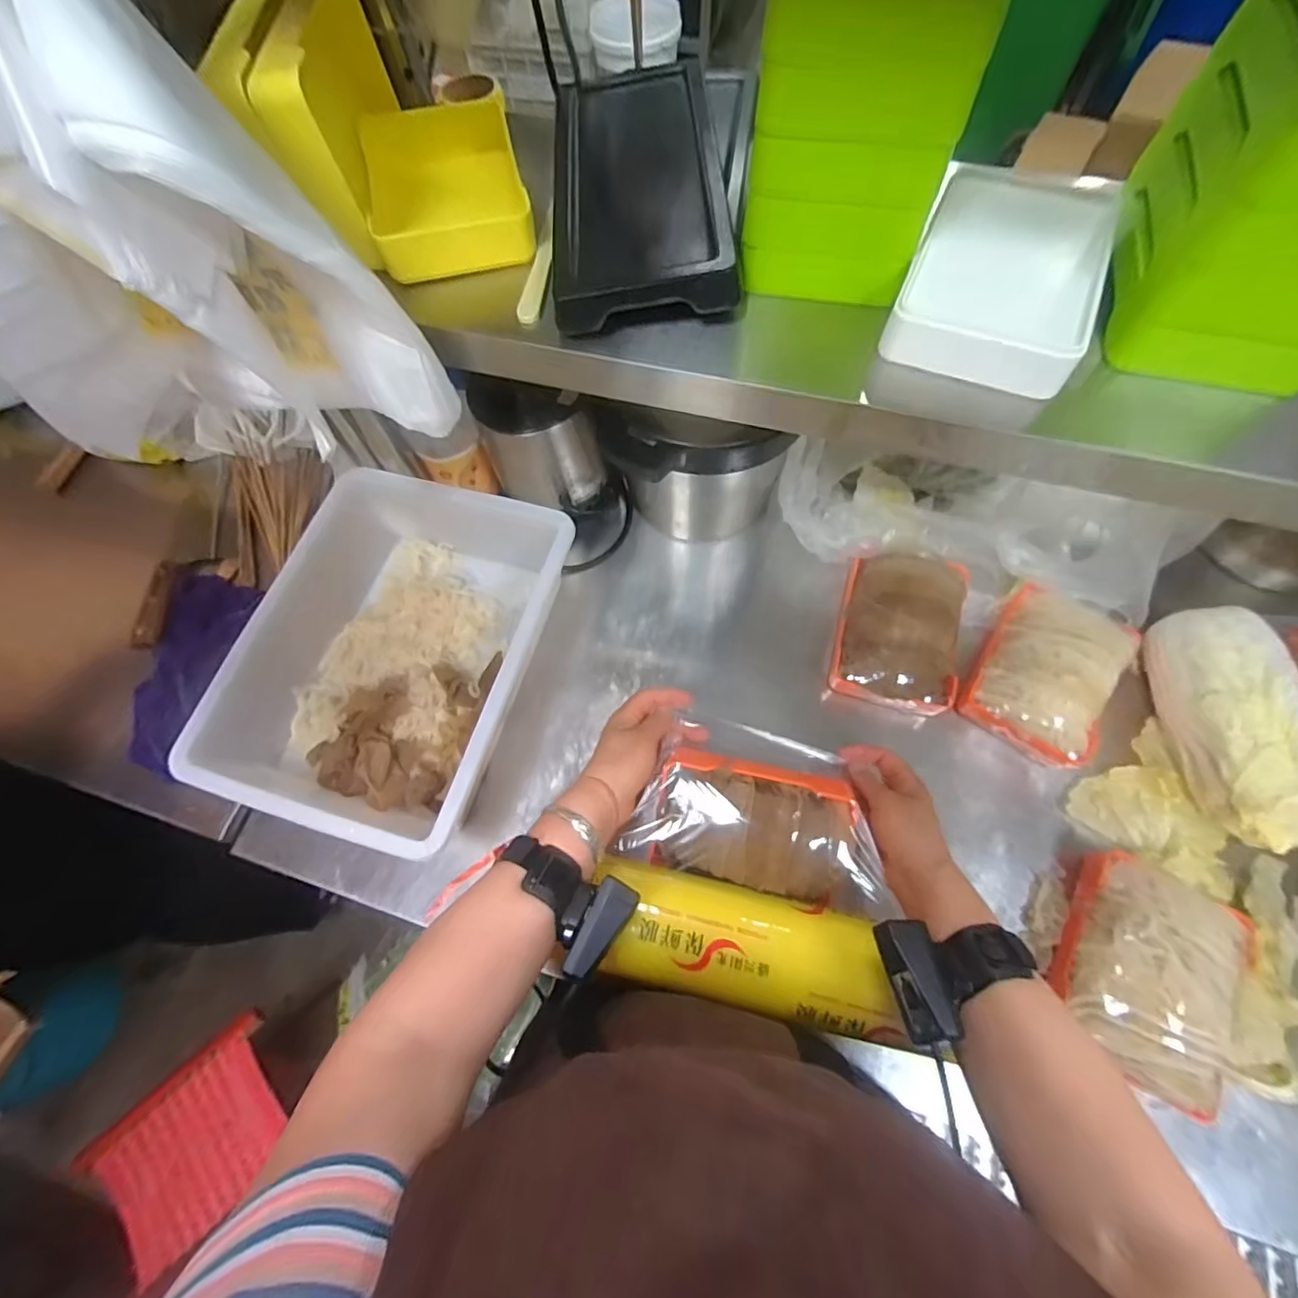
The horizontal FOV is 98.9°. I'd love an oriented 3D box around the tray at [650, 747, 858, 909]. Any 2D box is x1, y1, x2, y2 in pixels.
[{"bbox_3d":[0.090,0.149,0.480,0.160,0.058,0.105,12,69,8],"label":"tray"}]

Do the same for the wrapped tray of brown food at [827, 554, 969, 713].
[{"bbox_3d":[0.264,-0.022,0.586,0.119,0.039,0.168,13,69,8],"label":"wrapped tray of brown food"}]

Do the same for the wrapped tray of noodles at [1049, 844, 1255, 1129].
[{"bbox_3d":[0.421,0.266,0.460,0.120,0.057,0.169,30,72,14],"label":"wrapped tray of noodles"}]

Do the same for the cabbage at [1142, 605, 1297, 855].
[{"bbox_3d":[0.538,0.067,0.515,0.069,0.086,0.214,5,68,5],"label":"cabbage"}]

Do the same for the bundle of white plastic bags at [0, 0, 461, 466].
[{"bbox_3d":[-0.310,-0.238,0.306,0.244,0.341,0.157,25,71,12],"label":"bundle of white plastic bags"}]

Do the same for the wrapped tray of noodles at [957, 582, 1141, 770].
[{"bbox_3d":[0.408,0.022,0.559,0.121,0.060,0.168,31,73,14],"label":"wrapped tray of noodles"}]

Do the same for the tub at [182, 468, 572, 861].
[{"bbox_3d":[-0.255,0.004,0.580,0.271,0.092,0.350,14,69,9],"label":"tub"}]

